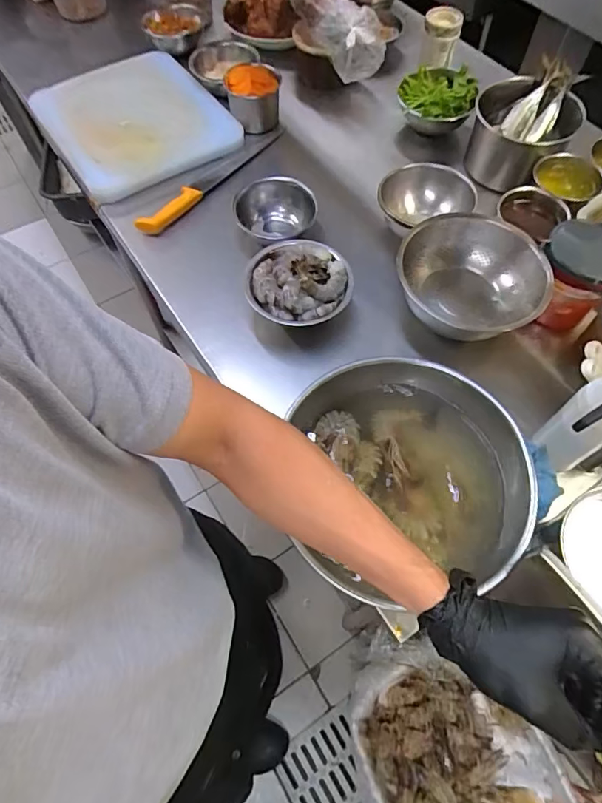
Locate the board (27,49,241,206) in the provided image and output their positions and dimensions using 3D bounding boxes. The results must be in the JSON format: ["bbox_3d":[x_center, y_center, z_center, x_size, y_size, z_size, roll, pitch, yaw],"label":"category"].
[{"bbox_3d":[-0.377,-0.630,1.063,0.352,0.042,0.425,-32,67,-15],"label":"board"}]

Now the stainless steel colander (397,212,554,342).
[{"bbox_3d":[0.268,-0.190,0.769,0.215,0.107,0.221,0,62,0],"label":"stainless steel colander"}]

